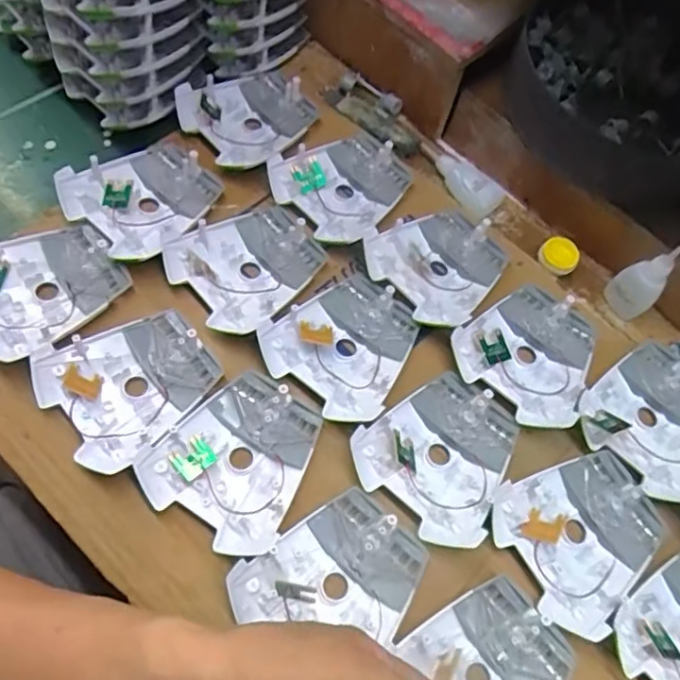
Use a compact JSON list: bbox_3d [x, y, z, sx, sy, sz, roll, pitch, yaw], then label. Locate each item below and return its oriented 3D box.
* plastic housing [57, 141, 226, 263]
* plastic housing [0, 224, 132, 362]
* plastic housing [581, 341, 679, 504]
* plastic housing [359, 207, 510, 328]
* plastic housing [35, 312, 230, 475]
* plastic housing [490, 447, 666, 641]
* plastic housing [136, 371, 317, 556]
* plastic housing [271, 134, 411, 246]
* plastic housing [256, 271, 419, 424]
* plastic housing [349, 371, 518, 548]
[{"bbox_3d":[-0.152,-0.115,0.462,0.093,0.030,0.104,40,67,11],"label":"plastic housing"},{"bbox_3d":[-0.215,-0.038,0.423,0.111,0.025,0.093,-20,70,-15],"label":"plastic housing"},{"bbox_3d":[0.235,0.055,0.429,0.092,0.031,0.106,43,68,13],"label":"plastic housing"},{"bbox_3d":[0.084,-0.061,0.471,0.108,0.031,0.093,-31,73,-18],"label":"plastic housing"},{"bbox_3d":[-0.143,0.028,0.402,0.104,0.022,0.095,-36,75,-20],"label":"plastic housing"},{"bbox_3d":[0.162,0.126,0.387,0.106,0.019,0.094,-26,71,-17],"label":"plastic housing"},{"bbox_3d":[-0.067,0.075,0.386,0.094,0.019,0.104,31,66,7],"label":"plastic housing"},{"bbox_3d":[0.005,-0.132,0.499,0.108,0.027,0.094,-38,75,-20],"label":"plastic housing"},{"bbox_3d":[0.005,0.000,0.429,0.096,0.017,0.104,38,67,10],"label":"plastic housing"},{"bbox_3d":[0.071,0.075,0.404,0.096,0.023,0.105,39,67,11],"label":"plastic housing"}]

